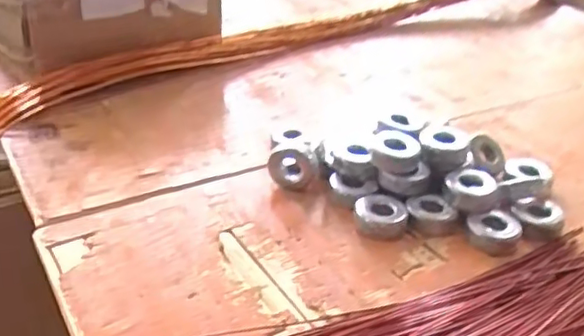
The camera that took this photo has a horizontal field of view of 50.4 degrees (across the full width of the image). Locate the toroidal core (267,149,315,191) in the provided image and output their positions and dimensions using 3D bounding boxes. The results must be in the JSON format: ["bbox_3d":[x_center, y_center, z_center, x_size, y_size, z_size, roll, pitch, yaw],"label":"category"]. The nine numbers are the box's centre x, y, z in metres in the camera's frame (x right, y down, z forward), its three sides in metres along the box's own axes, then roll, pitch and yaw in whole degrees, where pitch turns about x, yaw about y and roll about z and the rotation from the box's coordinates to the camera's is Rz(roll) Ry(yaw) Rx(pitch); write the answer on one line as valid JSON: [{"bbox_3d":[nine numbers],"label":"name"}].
[{"bbox_3d":[-0.001,0.002,0.677,0.051,0.043,0.016,2,2,12],"label":"toroidal core"}]

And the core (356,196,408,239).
[{"bbox_3d":[0.091,0.049,0.620,0.048,0.021,0.052,-2,32,-7],"label":"core"}]

